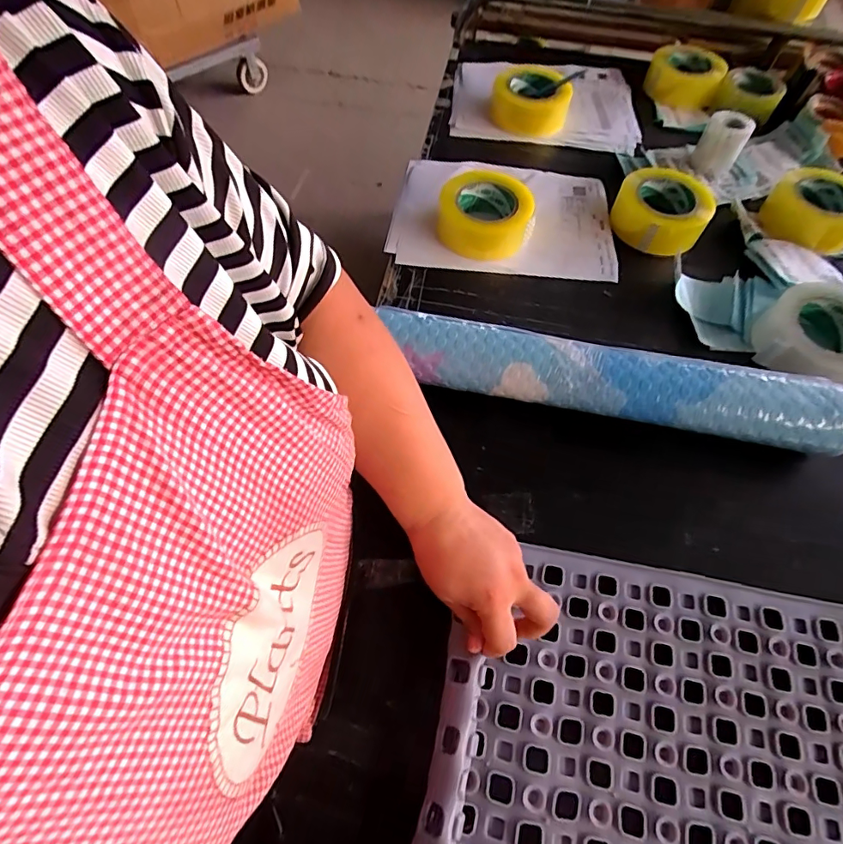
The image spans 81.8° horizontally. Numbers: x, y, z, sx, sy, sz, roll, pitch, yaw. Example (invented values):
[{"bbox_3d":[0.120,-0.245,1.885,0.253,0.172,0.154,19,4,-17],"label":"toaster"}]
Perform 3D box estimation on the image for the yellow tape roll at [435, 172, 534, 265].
[{"bbox_3d":[0.086,-0.283,0.665,0.119,0.056,0.119,1,61,-2],"label":"yellow tape roll"}]

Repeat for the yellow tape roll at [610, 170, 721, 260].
[{"bbox_3d":[0.344,-0.304,0.695,0.128,0.048,0.128,30,64,13],"label":"yellow tape roll"}]

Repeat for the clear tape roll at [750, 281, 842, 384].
[{"bbox_3d":[0.466,-0.097,0.574,0.132,0.058,0.124,1,61,-2],"label":"clear tape roll"}]

